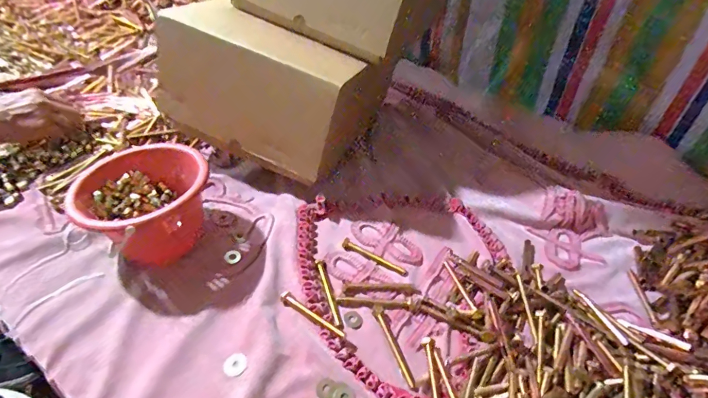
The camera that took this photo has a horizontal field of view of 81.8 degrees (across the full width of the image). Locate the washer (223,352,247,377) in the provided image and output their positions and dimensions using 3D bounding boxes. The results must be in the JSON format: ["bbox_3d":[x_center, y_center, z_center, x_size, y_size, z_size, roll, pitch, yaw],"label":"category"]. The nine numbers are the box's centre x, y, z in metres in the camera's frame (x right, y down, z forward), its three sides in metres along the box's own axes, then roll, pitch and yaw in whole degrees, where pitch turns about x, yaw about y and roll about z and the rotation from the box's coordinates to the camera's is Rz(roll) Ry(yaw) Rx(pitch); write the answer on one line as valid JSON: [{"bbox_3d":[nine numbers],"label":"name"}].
[{"bbox_3d":[-0.141,0.197,0.487,0.024,0.004,0.028,36,51,29],"label":"washer"}]

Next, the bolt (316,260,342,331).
[{"bbox_3d":[-0.036,0.131,0.575,0.011,0.016,0.116,-9,47,-13],"label":"bolt"}]

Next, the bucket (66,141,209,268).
[{"bbox_3d":[-0.293,0.006,0.584,0.165,0.114,0.163,3,43,-3],"label":"bucket"}]

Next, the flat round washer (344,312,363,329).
[{"bbox_3d":[-0.001,0.161,0.543,0.023,0.004,0.024,-8,45,-13],"label":"flat round washer"}]

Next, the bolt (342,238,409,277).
[{"bbox_3d":[0.031,0.088,0.617,0.107,0.012,0.013,24,46,19],"label":"bolt"}]

